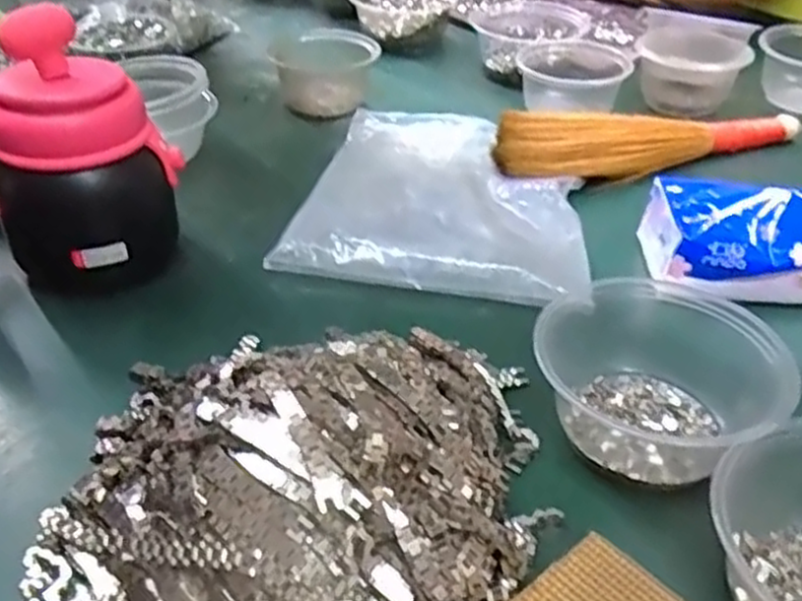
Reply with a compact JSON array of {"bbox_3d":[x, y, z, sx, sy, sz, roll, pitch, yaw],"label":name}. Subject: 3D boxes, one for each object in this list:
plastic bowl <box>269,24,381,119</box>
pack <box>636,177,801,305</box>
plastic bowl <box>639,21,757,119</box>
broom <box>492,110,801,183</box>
[{"bbox_3d":[-0.078,-0.241,0.789,0.109,0.075,0.092,-7,39,-8],"label":"plastic bowl"},{"bbox_3d":[0.250,-0.041,0.550,0.149,0.066,0.079,11,40,15],"label":"pack"},{"bbox_3d":[0.306,-0.248,0.808,0.107,0.057,0.090,8,39,12],"label":"plastic bowl"},{"bbox_3d":[0.235,-0.151,0.702,0.317,0.063,0.061,-13,40,-15],"label":"broom"}]

